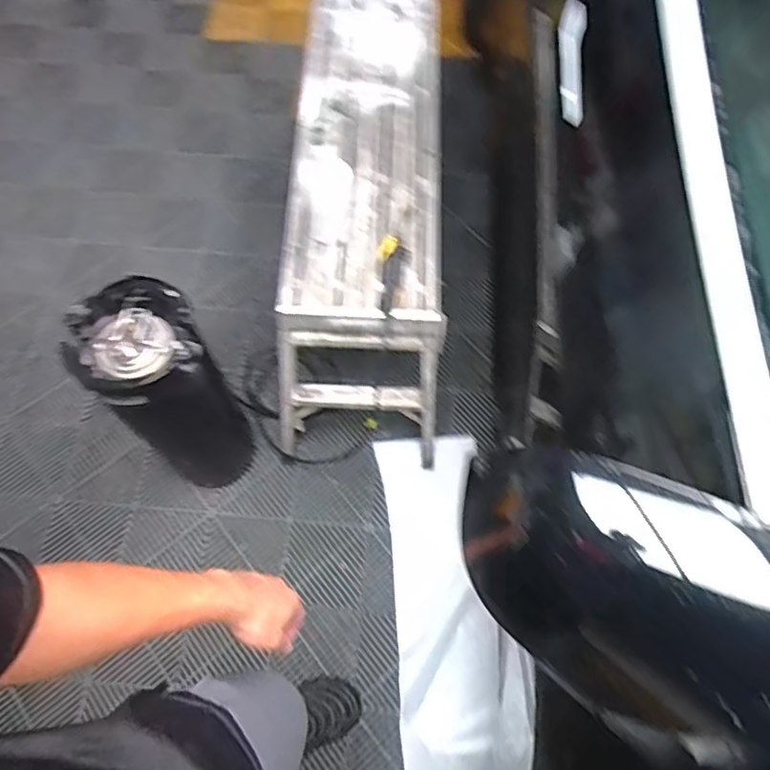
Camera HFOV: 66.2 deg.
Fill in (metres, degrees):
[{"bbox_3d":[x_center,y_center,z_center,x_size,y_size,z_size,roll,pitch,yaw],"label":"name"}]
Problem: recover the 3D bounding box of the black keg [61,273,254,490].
[{"bbox_3d":[-0.430,0.036,1.253,0.220,0.600,0.195,-24,68,-11],"label":"black keg"}]

